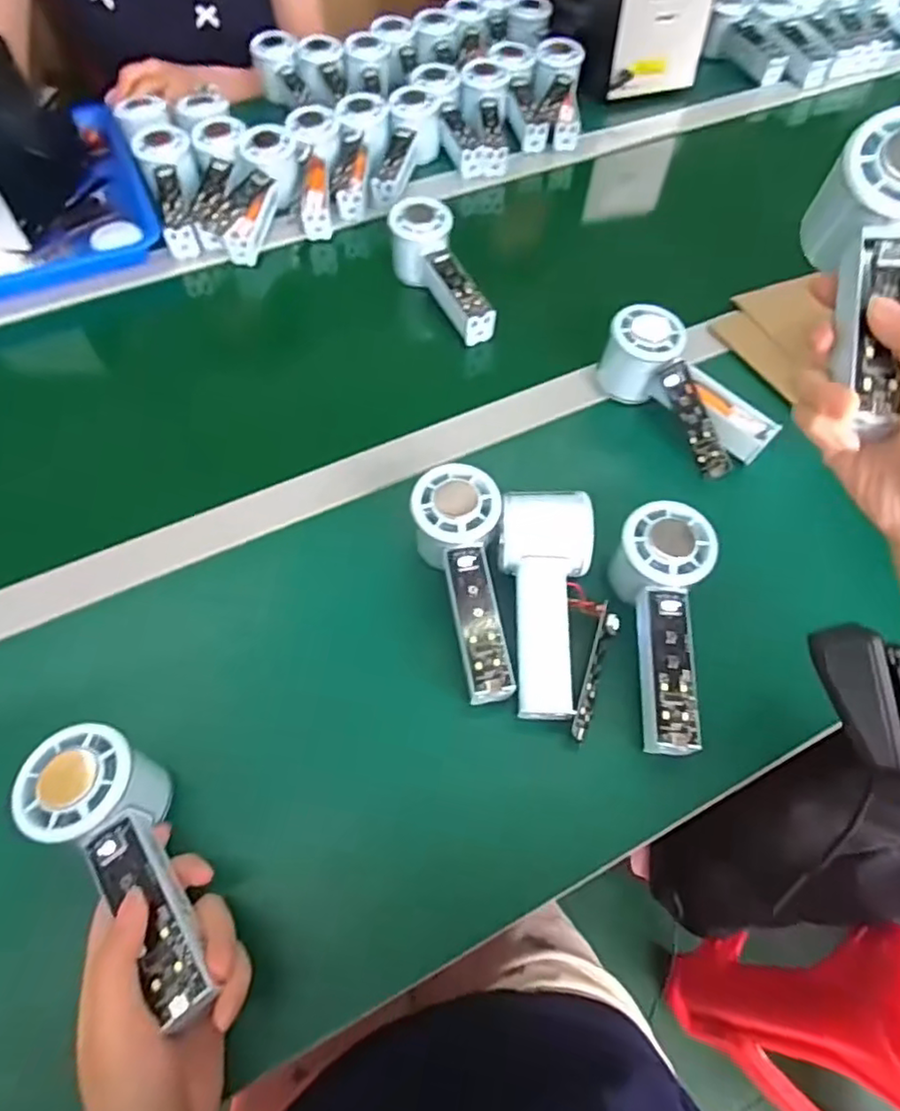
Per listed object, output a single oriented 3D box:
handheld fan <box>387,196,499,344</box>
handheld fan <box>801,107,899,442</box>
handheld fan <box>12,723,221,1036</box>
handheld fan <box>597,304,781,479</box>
[{"bbox_3d":[-0.005,-0.263,0.584,0.052,0.052,0.150,-26,77,-16],"label":"handheld fan"},{"bbox_3d":[0.213,-0.138,0.318,0.052,0.061,0.151,6,89,3],"label":"handheld fan"},{"bbox_3d":[-0.160,0.156,0.314,0.054,0.047,0.151,-34,67,-19],"label":"handheld fan"},{"bbox_3d":[0.186,-0.134,0.494,0.053,0.058,0.149,-33,65,-19],"label":"handheld fan"}]

